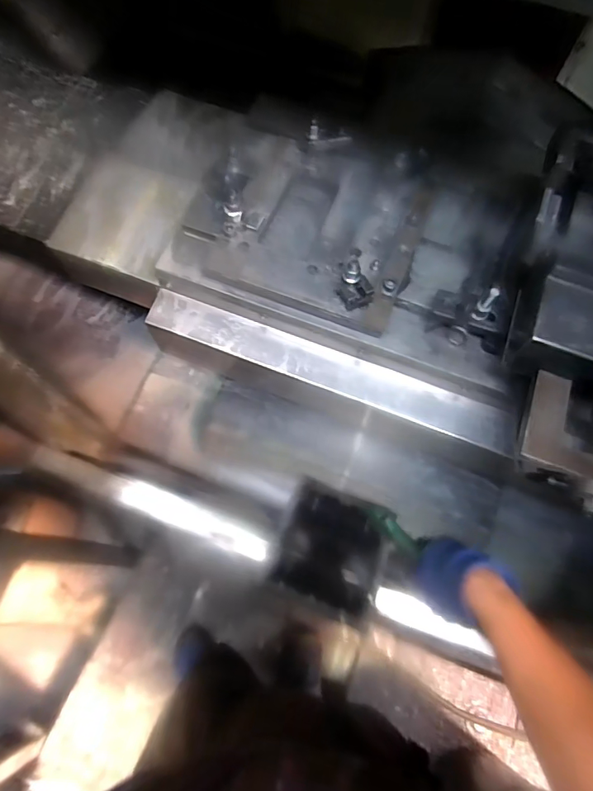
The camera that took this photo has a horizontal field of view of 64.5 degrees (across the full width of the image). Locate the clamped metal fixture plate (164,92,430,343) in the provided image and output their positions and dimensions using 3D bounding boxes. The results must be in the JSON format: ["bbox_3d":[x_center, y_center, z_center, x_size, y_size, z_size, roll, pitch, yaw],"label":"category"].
[{"bbox_3d":[0.020,-0.348,0.858,0.427,0.078,0.409,20,69,6],"label":"clamped metal fixture plate"}]

